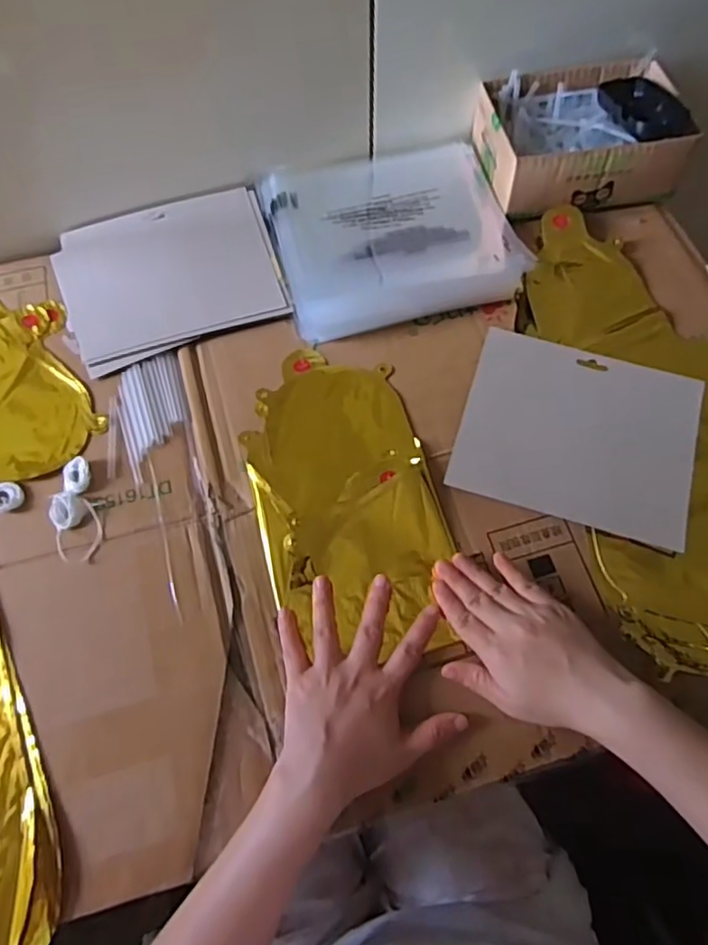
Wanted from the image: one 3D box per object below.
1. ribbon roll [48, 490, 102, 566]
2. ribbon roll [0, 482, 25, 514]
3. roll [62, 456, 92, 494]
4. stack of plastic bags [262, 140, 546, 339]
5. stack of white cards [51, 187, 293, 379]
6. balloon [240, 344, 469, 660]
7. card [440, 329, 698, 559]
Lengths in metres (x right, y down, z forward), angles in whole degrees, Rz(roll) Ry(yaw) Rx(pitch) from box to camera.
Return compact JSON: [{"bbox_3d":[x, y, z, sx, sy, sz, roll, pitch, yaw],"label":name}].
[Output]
[{"bbox_3d":[-0.223,0.042,0.507,0.033,0.012,0.062,-26,69,-9],"label":"ribbon roll"},{"bbox_3d":[-0.287,0.021,0.519,0.030,0.006,0.028,0,67,1],"label":"ribbon roll"},{"bbox_3d":[-0.229,0.004,0.524,0.020,0.013,0.030,-9,67,-3],"label":"roll"},{"bbox_3d":[0.037,-0.243,0.619,0.228,0.023,0.217,-14,68,-5],"label":"stack of plastic bags"},{"bbox_3d":[-0.177,-0.192,0.616,0.203,0.014,0.168,-21,68,-7],"label":"stack of white cards"},{"bbox_3d":[-0.009,0.013,0.531,0.147,0.014,0.266,-15,68,-5],"label":"balloon"},{"bbox_3d":[0.192,-0.033,0.538,0.190,0.011,0.158,17,70,7],"label":"card"}]

